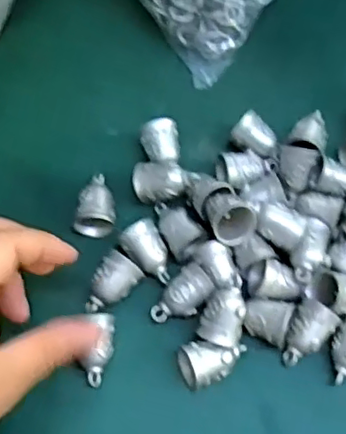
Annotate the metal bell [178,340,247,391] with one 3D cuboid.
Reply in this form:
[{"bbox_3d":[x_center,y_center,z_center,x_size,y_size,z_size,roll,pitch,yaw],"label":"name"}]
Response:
[{"bbox_3d":[0.023,0.079,0.330,0.037,0.019,0.024,-12,68,-7],"label":"metal bell"}]

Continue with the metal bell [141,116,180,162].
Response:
[{"bbox_3d":[-0.007,-0.045,0.380,0.022,0.023,0.028,-7,68,-5],"label":"metal bell"}]

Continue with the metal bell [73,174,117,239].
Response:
[{"bbox_3d":[-0.048,-0.008,0.364,0.023,0.021,0.037,-2,67,-3],"label":"metal bell"}]

